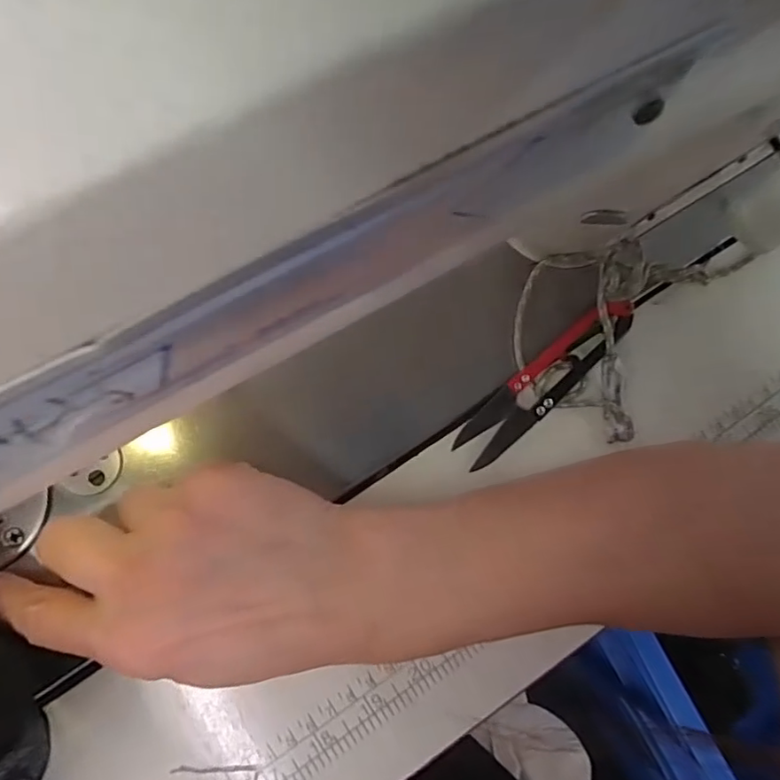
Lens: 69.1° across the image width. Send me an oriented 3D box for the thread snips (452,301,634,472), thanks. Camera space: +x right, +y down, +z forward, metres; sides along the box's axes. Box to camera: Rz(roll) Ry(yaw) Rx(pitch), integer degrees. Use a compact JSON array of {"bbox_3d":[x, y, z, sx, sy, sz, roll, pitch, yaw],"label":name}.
[{"bbox_3d":[0.073,-0.004,0.262,0.102,0.013,0.022,-40,90,-8],"label":"thread snips"}]

